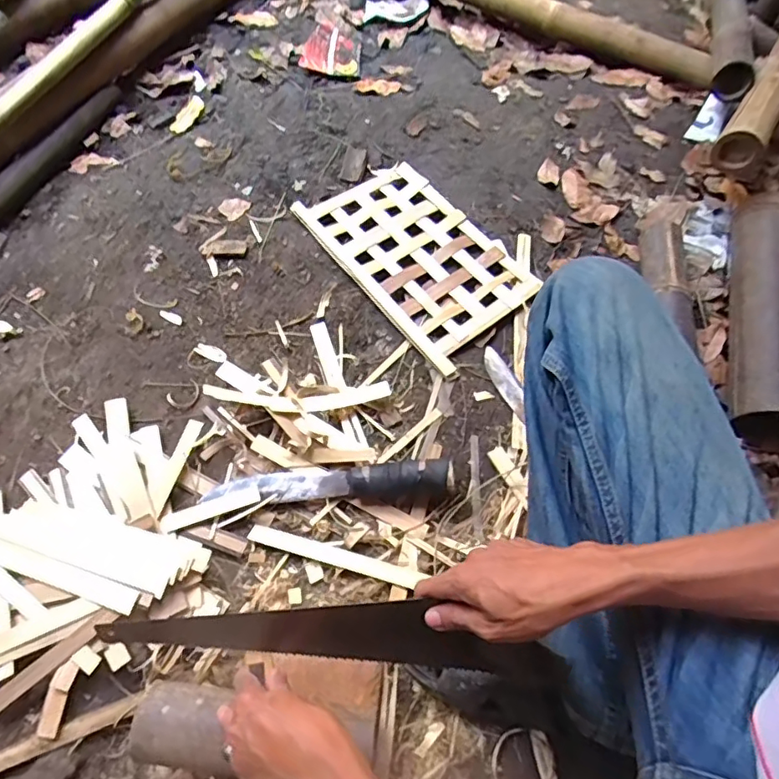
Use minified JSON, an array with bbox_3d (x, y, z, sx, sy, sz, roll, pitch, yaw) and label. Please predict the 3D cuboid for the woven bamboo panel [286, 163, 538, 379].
[{"bbox_3d":[0.044,-0.224,0.887,0.230,0.029,0.378,-35,68,-20],"label":"woven bamboo panel"}]

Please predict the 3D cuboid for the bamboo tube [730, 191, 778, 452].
[{"bbox_3d":[0.566,-0.127,0.827,0.091,0.073,0.441,18,62,7],"label":"bamboo tube"}]

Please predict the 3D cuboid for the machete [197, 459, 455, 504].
[{"bbox_3d":[-0.075,0.113,0.678,0.299,0.050,0.039,-1,61,-3],"label":"machete"}]

